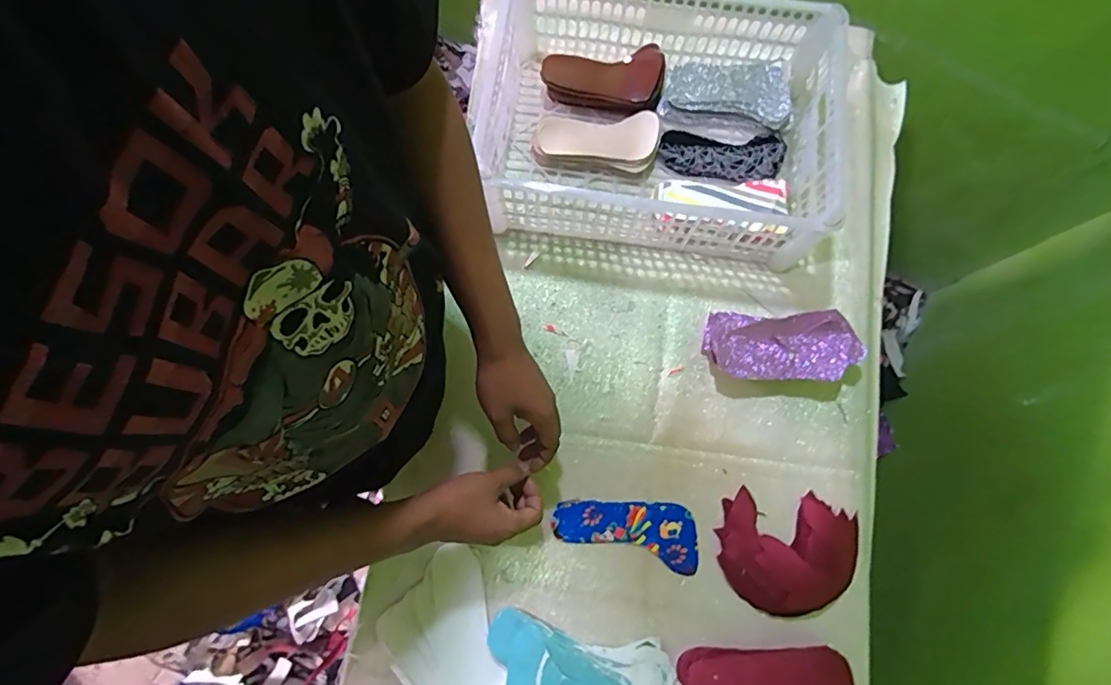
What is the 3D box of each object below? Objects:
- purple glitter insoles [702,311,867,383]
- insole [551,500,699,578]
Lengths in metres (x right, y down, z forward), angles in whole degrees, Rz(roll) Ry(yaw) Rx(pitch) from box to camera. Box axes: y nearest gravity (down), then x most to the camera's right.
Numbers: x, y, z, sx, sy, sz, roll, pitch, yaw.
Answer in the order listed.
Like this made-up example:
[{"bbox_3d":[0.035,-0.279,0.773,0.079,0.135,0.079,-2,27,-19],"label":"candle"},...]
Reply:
[{"bbox_3d":[0.294,0.005,0.687,0.191,0.053,0.092,5,77,0],"label":"purple glitter insoles"},{"bbox_3d":[0.088,0.231,0.656,0.179,0.004,0.072,11,77,1],"label":"insole"}]

